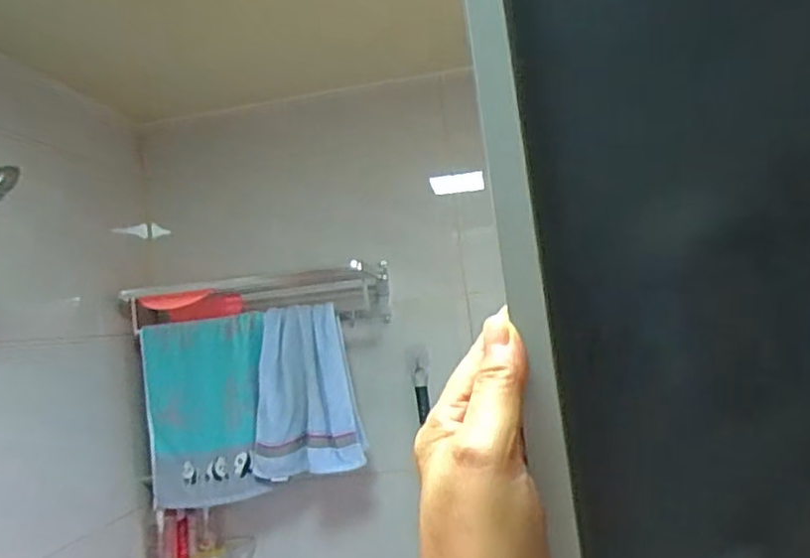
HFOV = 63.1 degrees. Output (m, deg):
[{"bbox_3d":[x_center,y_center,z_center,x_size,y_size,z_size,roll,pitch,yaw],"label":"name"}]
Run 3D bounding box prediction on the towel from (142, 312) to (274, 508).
[{"bbox_3d":[-0.433,0.290,1.469,0.262,0.392,0.079,-7,-3,-1],"label":"towel"}]

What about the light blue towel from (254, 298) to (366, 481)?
[{"bbox_3d":[-0.224,0.244,1.424,0.237,0.345,0.053,-7,-3,-4],"label":"light blue towel"}]

